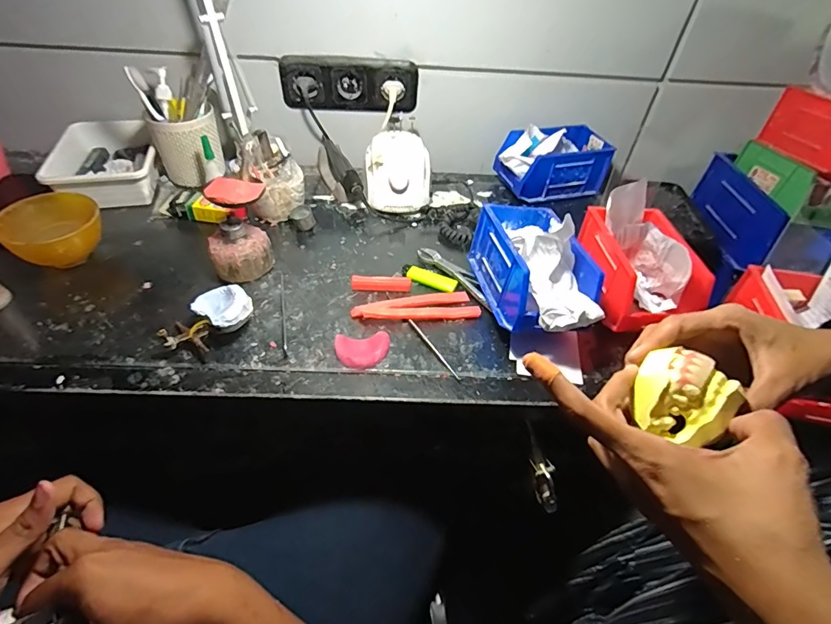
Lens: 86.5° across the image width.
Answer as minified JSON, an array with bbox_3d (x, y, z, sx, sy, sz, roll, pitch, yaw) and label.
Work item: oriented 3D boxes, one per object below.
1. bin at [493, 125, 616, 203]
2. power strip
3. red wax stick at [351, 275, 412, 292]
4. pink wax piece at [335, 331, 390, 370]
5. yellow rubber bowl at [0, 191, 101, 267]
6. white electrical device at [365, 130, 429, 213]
[{"bbox_3d":[0.233,-0.260,0.775,0.181,0.091,0.102,-11,48,-15],"label":"bin"},{"bbox_3d":[-0.109,-0.380,0.739,0.222,0.079,0.037,7,46,2],"label":"power strip"},{"bbox_3d":[-0.046,-0.037,0.592,0.079,0.015,0.019,1,46,-3],"label":"red wax stick"},{"bbox_3d":[-0.061,0.045,0.516,0.062,0.009,0.046,-3,46,-7],"label":"pink wax piece"},{"bbox_3d":[-0.467,-0.100,0.580,0.109,0.064,0.109,2,46,-2],"label":"yellow rubber bowl"},{"bbox_3d":[-0.031,-0.231,0.736,0.104,0.081,0.141,-1,46,-6],"label":"white electrical device"}]

